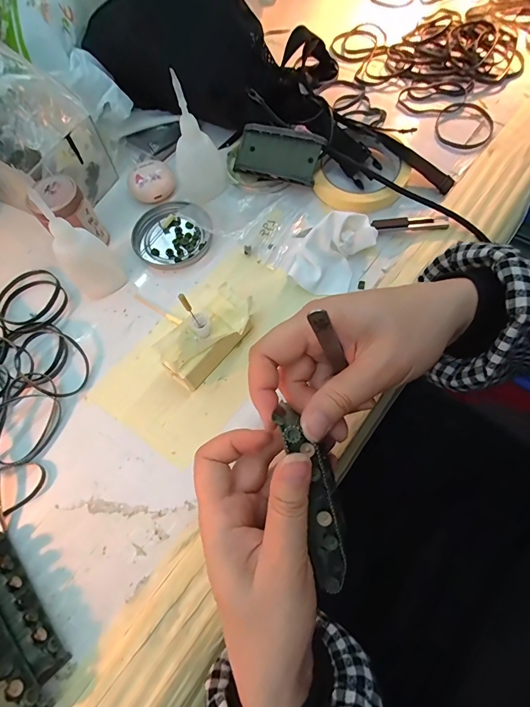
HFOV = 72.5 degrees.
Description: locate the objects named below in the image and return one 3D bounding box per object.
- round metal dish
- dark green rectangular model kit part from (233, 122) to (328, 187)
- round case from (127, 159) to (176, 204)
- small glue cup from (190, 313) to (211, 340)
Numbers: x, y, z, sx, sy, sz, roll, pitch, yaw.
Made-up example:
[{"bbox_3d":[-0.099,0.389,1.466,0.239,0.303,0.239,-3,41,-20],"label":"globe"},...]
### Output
[{"bbox_3d":[-0.092,-0.119,0.362,0.078,0.010,0.076,-1,68,2],"label":"round metal dish"},{"bbox_3d":[0.011,-0.200,0.361,0.094,0.015,0.046,25,109,22],"label":"dark green rectangular model kit part"},{"bbox_3d":[-0.119,-0.179,0.379,0.046,0.020,0.041,-26,69,-8],"label":"round case"},{"bbox_3d":[-0.049,-0.022,0.278,0.014,0.014,0.016,-27,67,-7],"label":"small glue cup"}]

